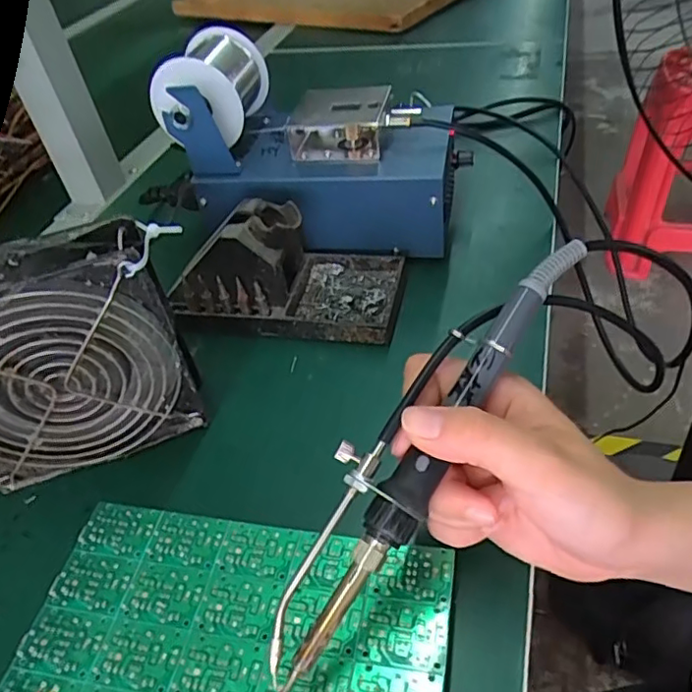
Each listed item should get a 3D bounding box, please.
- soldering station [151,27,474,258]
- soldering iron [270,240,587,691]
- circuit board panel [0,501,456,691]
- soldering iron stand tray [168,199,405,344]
[{"bbox_3d":[-0.022,-0.143,0.441,0.205,0.133,0.119,1,43,9],"label":"soldering station"},{"bbox_3d":[0.028,0.033,0.232,0.033,0.017,0.204,28,76,32],"label":"soldering iron"},{"bbox_3d":[-0.047,0.119,0.243,0.173,0.004,0.100,3,44,13],"label":"circuit board panel"},{"bbox_3d":[-0.037,-0.055,0.395,0.147,0.071,0.080,6,44,14],"label":"soldering iron stand tray"}]

